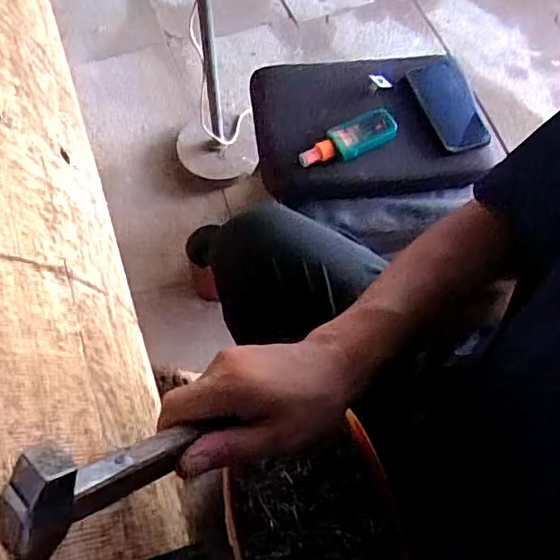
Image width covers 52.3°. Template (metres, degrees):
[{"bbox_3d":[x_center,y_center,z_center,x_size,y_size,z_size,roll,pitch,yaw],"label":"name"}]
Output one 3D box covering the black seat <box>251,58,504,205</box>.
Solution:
[{"bbox_3d":[0.138,-0.248,0.886,0.351,0.053,0.242,-7,66,-1],"label":"black seat"}]

